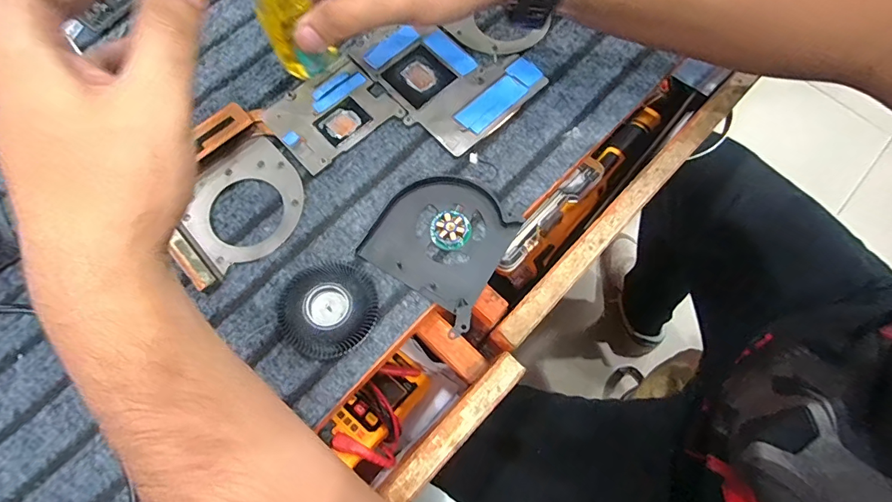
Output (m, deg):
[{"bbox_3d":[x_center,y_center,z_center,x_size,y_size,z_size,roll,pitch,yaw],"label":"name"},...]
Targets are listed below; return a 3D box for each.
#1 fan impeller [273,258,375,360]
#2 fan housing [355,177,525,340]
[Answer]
[{"bbox_3d":[-0.075,0.034,0.272,0.059,0.011,0.059,0,72,0],"label":"fan impeller"},{"bbox_3d":[-0.004,-0.008,0.288,0.084,0.007,0.087,30,74,10],"label":"fan housing"}]

